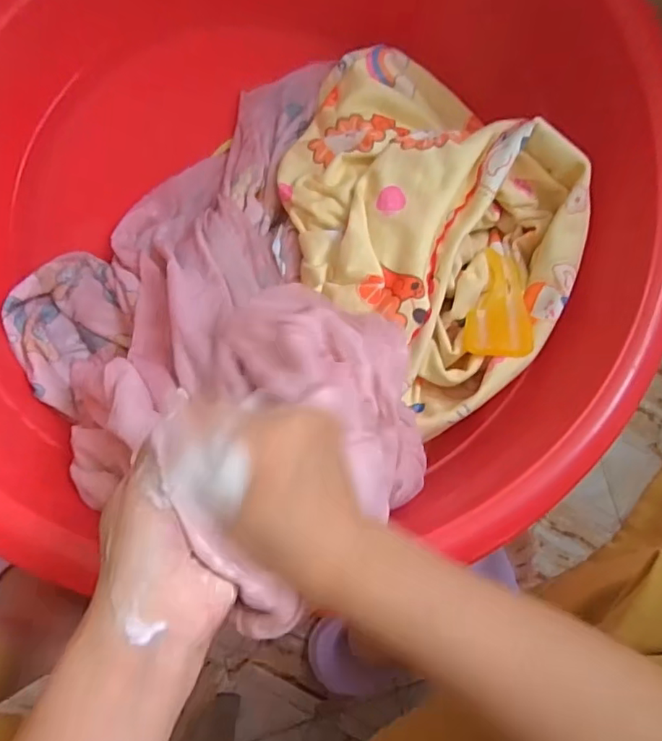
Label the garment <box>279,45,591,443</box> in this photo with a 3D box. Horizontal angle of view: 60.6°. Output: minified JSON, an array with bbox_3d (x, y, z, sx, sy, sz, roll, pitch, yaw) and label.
[{"bbox_3d":[0.082,-0.161,0.540,0.261,0.116,0.358,-36,88,-10],"label":"garment"}]

